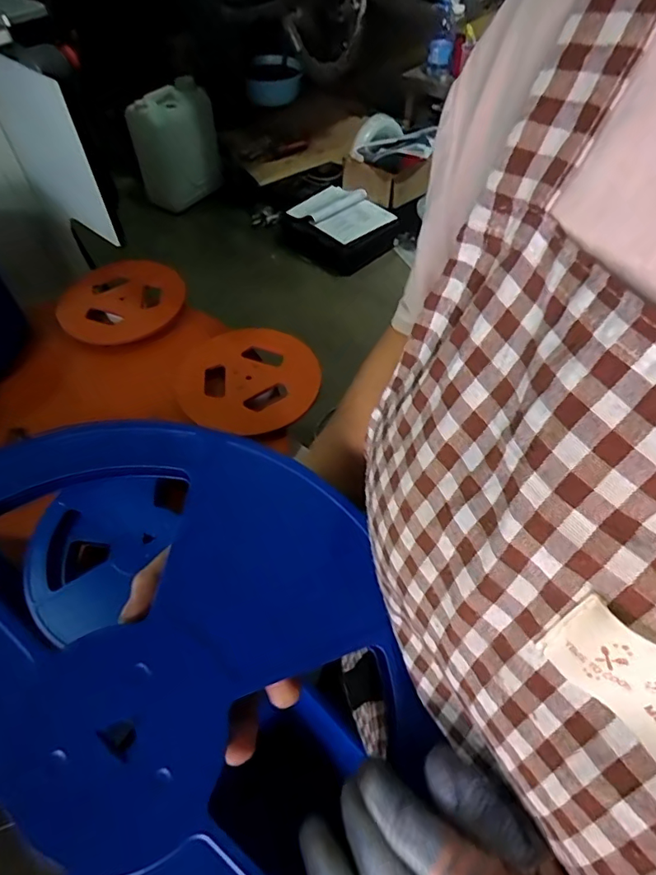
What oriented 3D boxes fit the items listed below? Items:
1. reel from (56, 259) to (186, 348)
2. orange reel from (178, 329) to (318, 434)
[{"bbox_3d":[-0.451,-0.303,1.108,0.234,0.028,0.267,27,59,8],"label":"reel"},{"bbox_3d":[-0.155,-0.116,0.989,0.264,0.052,0.265,-25,55,-12],"label":"orange reel"}]

